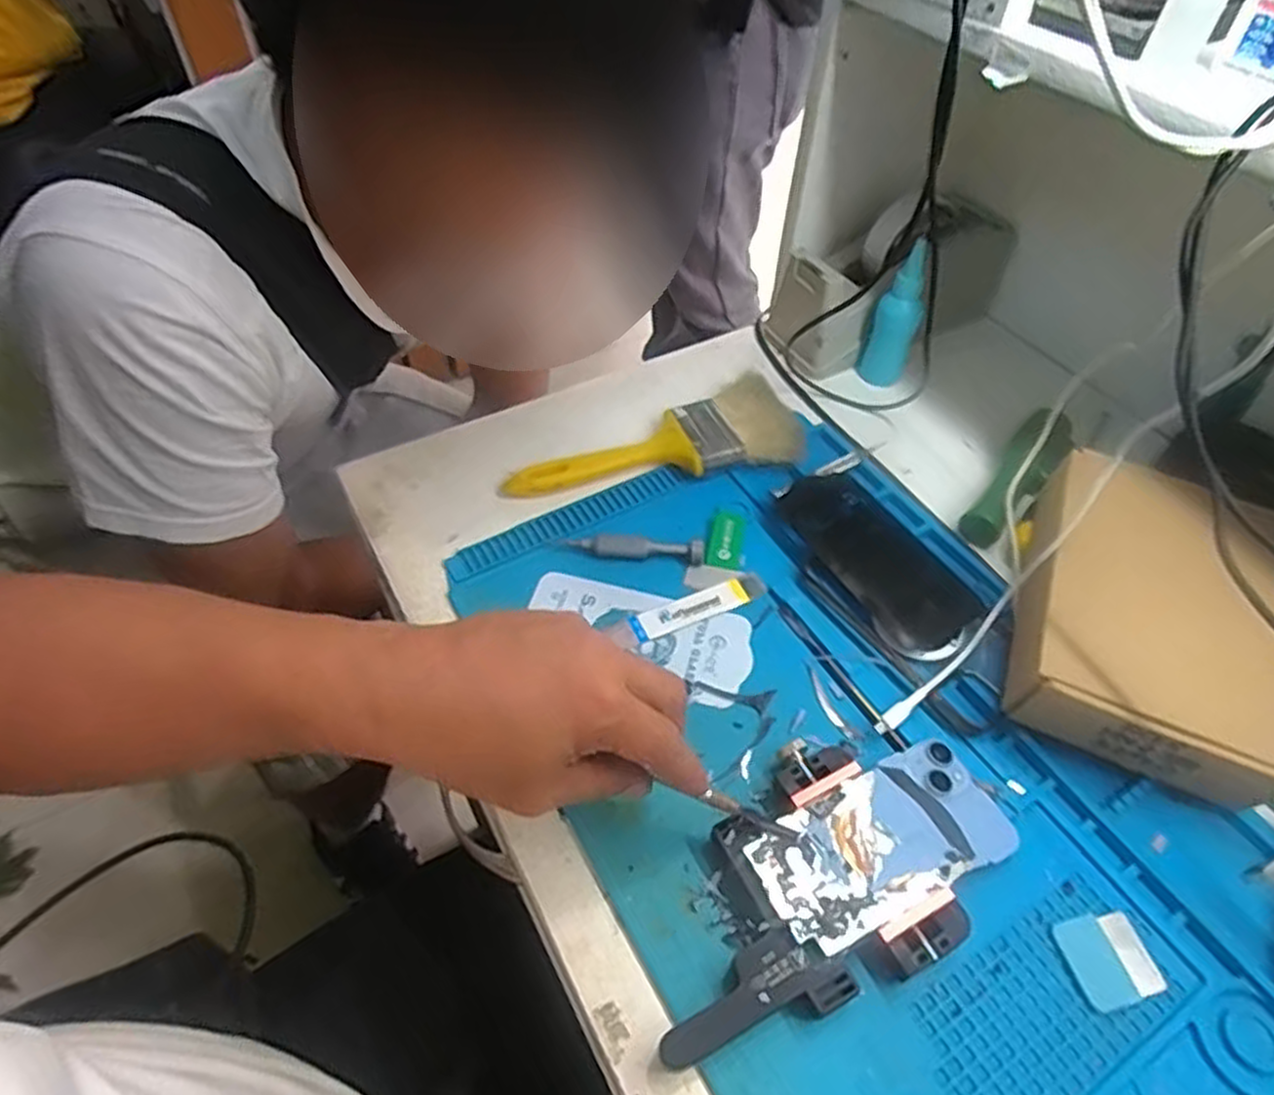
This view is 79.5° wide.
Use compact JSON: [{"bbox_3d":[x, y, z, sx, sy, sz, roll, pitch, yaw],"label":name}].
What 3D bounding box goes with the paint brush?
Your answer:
[{"bbox_3d":[0.016,-0.066,0.569,0.215,0.024,0.081,-21,53,-15],"label":"paint brush"}]

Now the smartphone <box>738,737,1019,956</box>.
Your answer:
[{"bbox_3d":[0.126,0.149,0.389,0.134,0.006,0.066,-21,55,-22],"label":"smartphone"}]

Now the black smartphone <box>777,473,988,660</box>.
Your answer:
[{"bbox_3d":[0.159,0.008,0.512,0.066,0.013,0.153,-23,54,-17],"label":"black smartphone"}]

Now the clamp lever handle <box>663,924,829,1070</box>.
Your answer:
[{"bbox_3d":[0.047,0.203,0.347,0.083,0.006,0.027,-28,63,-16],"label":"clamp lever handle"}]

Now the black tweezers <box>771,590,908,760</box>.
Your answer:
[{"bbox_3d":[0.119,0.071,0.467,0.008,0.009,0.131,-23,54,-17],"label":"black tweezers"}]

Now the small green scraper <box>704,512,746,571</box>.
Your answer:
[{"bbox_3d":[0.062,-0.005,0.532,0.023,0.007,0.044,9,51,9],"label":"small green scraper"}]

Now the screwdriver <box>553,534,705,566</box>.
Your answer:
[{"bbox_3d":[-0.005,0.001,0.524,0.101,0.013,0.014,2,51,3],"label":"screwdriver"}]

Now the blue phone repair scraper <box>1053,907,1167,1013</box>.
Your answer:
[{"bbox_3d":[0.229,0.199,0.372,0.038,0.004,0.039,-12,51,-8],"label":"blue phone repair scraper"}]

